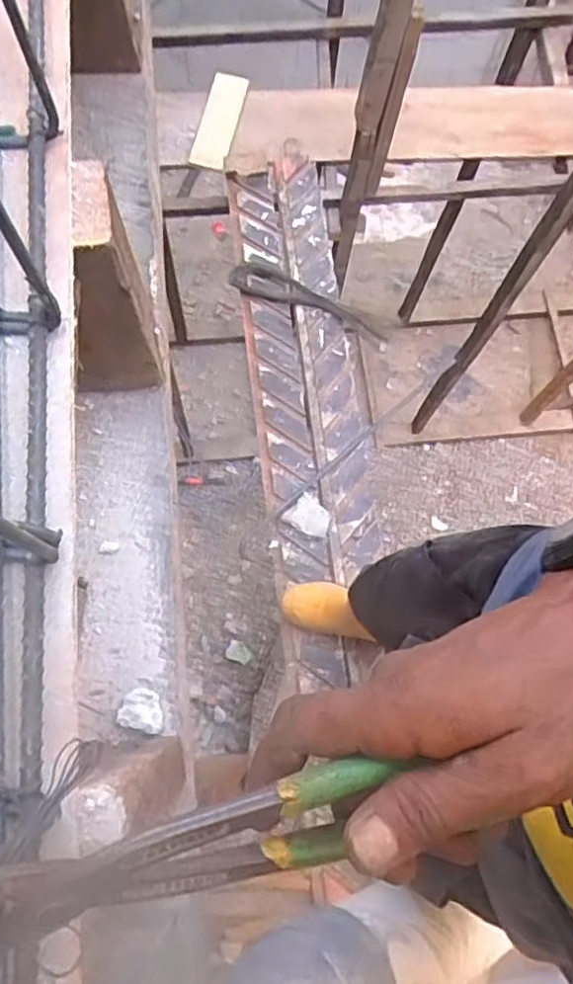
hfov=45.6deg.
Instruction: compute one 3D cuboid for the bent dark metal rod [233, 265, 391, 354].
[{"bbox_3d":[0.052,-0.459,1.649,0.427,0.027,0.080,24,74,5],"label":"bent dark metal rod"}]

